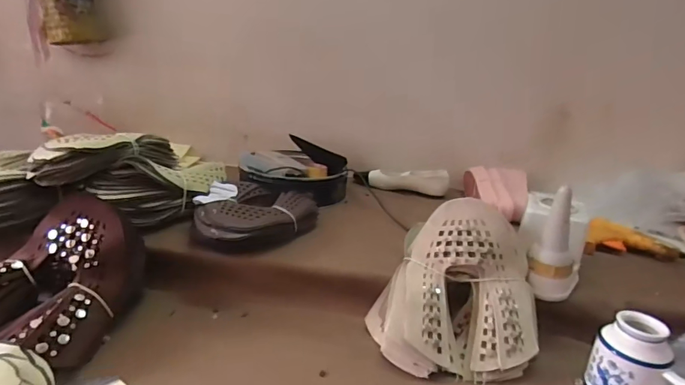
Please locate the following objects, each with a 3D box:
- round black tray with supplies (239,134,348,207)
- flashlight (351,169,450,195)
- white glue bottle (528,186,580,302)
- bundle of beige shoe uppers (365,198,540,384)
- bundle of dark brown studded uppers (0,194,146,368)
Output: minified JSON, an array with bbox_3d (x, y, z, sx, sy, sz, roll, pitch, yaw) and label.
[{"bbox_3d":[-0.108,-0.048,1.034,0.214,0.093,0.197,4,19,-1],"label":"round black tray with supplies"},{"bbox_3d":[0.155,-0.036,1.164,0.246,0.054,0.048,6,19,3],"label":"flashlight"},{"bbox_3d":[0.338,0.085,0.693,0.078,0.170,0.071,16,22,30],"label":"white glue bottle"},{"bbox_3d":[0.174,0.144,0.662,0.246,0.197,0.186,10,19,16],"label":"bundle of beige shoe uppers"},{"bbox_3d":[-0.423,0.113,0.630,0.205,0.152,0.224,4,19,-3],"label":"bundle of dark brown studded uppers"}]

